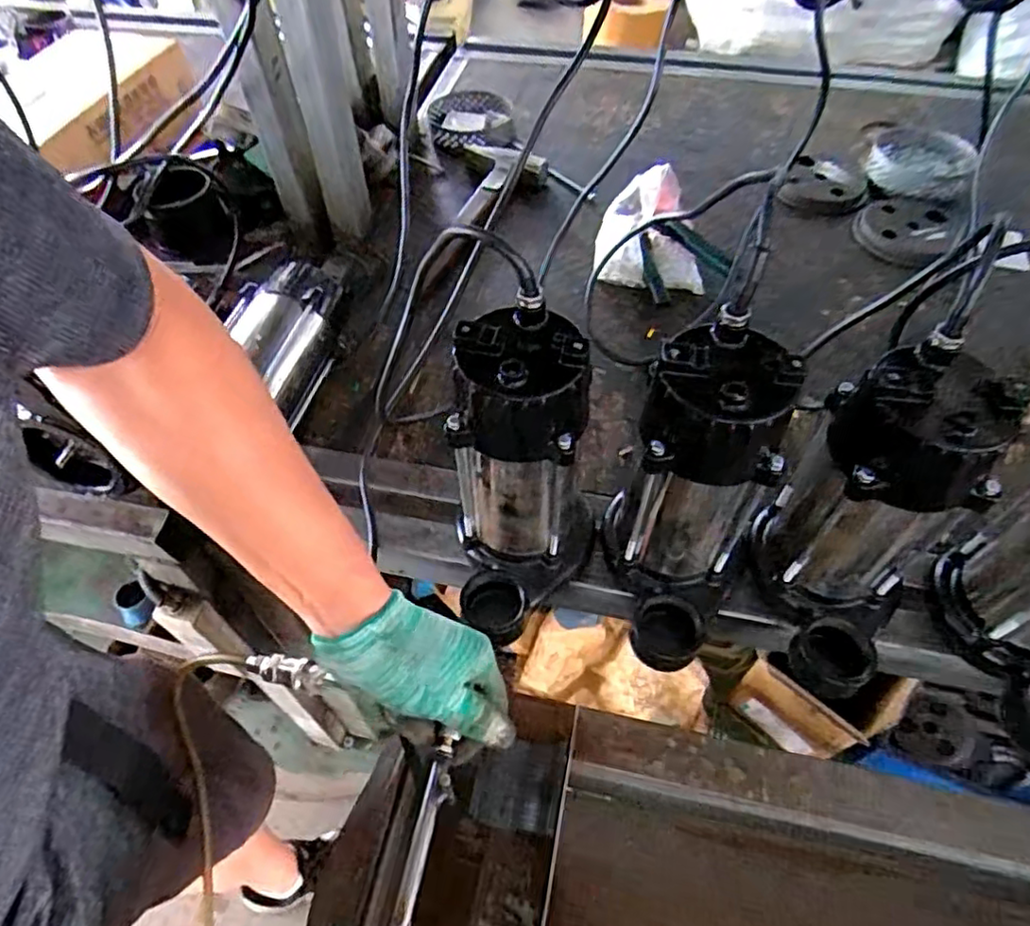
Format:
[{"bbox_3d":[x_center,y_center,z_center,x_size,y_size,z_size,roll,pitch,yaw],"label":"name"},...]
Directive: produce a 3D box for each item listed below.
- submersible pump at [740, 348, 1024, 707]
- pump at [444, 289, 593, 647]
[{"bbox_3d":[0.243,0.051,0.465,0.126,0.237,0.125,35,61,23],"label":"submersible pump"},{"bbox_3d":[0.001,0.020,0.485,0.101,0.237,0.135,5,54,4],"label":"pump"}]

